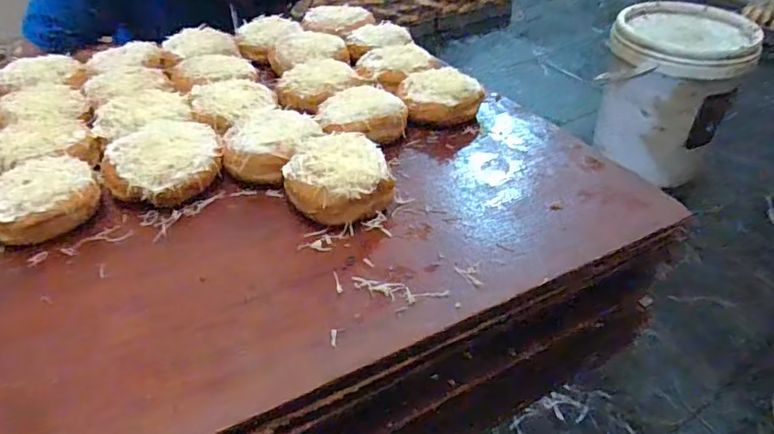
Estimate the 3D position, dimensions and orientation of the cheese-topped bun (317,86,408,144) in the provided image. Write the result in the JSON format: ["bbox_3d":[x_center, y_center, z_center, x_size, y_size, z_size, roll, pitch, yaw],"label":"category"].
[{"bbox_3d":[-0.023,-0.095,0.543,0.089,0.038,0.077,-1,40,1],"label":"cheese-topped bun"}]

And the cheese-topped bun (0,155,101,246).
[{"bbox_3d":[-0.285,-0.018,0.448,0.081,0.030,0.079,-24,45,-25],"label":"cheese-topped bun"}]

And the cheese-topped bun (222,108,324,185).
[{"bbox_3d":[-0.105,-0.068,0.504,0.084,0.041,0.092,-1,40,1],"label":"cheese-topped bun"}]

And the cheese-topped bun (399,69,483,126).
[{"bbox_3d":[0.056,-0.130,0.593,0.093,0.039,0.079,12,42,16],"label":"cheese-topped bun"}]

